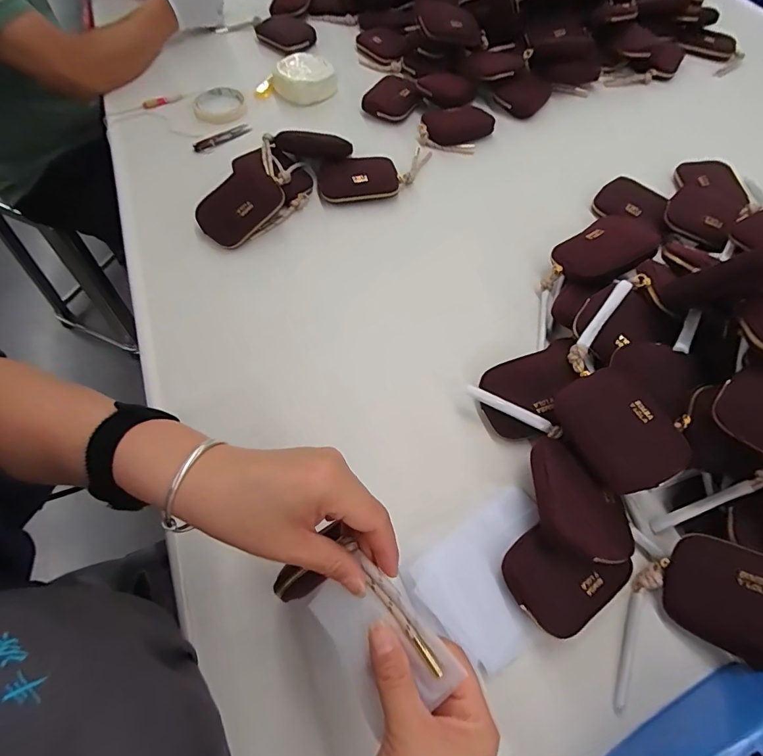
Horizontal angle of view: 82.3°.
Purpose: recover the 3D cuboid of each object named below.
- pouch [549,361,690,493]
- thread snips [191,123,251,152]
[{"bbox_3d":[0.223,0.047,0.415,0.080,0.016,0.113,-33,61,13],"label":"pouch"},{"bbox_3d":[-0.258,-0.395,0.716,0.026,0.014,0.102,39,66,17],"label":"thread snips"}]

